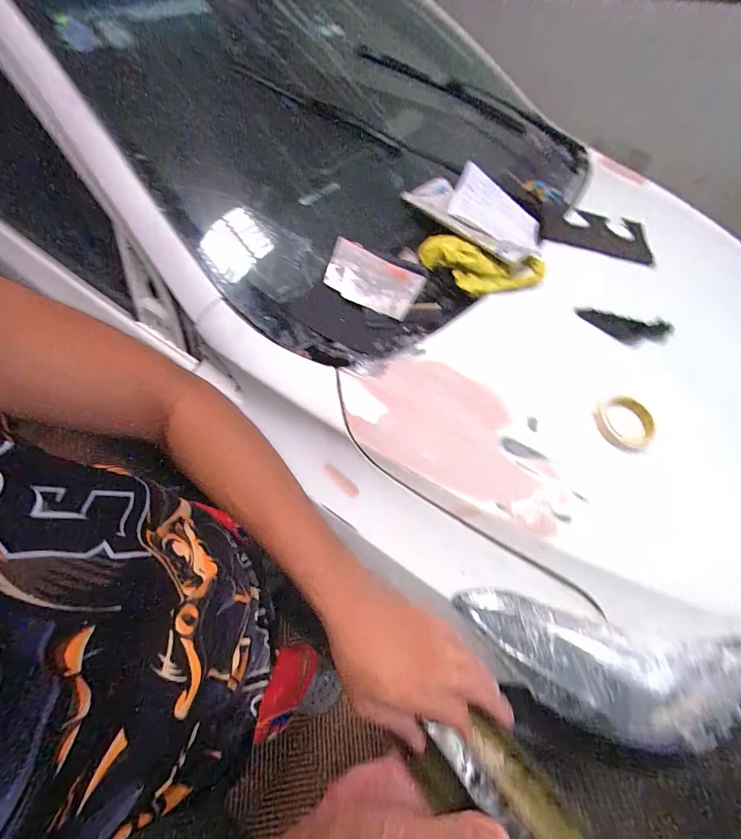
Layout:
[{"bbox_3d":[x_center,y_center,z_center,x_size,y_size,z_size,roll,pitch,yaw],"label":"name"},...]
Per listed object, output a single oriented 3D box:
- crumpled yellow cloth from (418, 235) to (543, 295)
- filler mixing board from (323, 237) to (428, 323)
[{"bbox_3d":[0.217,-0.302,0.703,0.243,0.059,0.105,17,57,11],"label":"crumpled yellow cloth"},{"bbox_3d":[0.005,-0.257,0.657,0.169,0.012,0.103,26,81,-4],"label":"filler mixing board"}]

